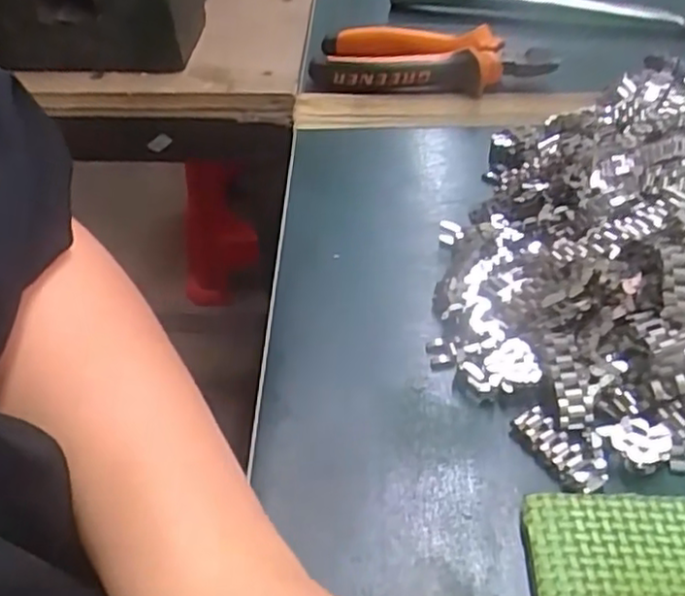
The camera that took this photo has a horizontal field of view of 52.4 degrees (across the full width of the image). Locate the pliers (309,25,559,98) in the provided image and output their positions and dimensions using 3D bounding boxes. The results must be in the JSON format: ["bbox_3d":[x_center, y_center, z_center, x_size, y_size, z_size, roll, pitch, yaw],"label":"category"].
[{"bbox_3d":[0.055,-0.150,0.439,0.143,0.023,0.053,1,47,5],"label":"pliers"}]

